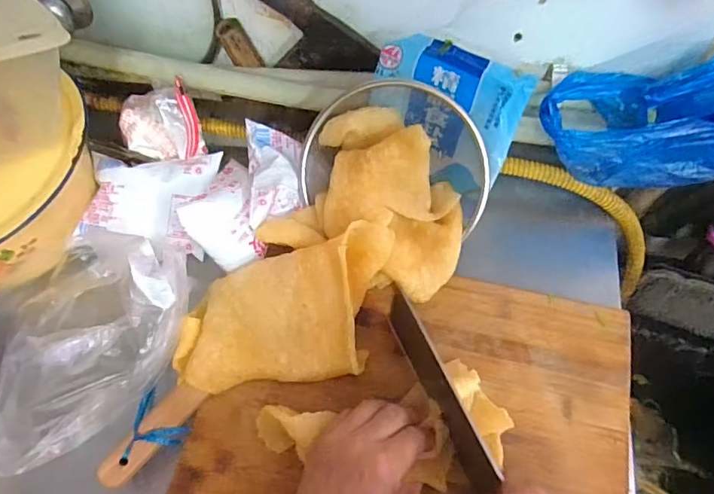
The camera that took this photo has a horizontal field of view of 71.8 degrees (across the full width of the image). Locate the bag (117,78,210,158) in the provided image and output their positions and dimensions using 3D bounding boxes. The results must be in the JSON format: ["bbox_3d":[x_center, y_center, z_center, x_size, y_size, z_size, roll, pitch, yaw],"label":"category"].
[{"bbox_3d":[-0.210,-0.133,0.520,0.103,0.078,0.050,20,64,12],"label":"bag"}]

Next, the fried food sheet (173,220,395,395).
[{"bbox_3d":[-0.064,0.056,0.435,0.191,0.029,0.122,-8,80,6],"label":"fried food sheet"}]

